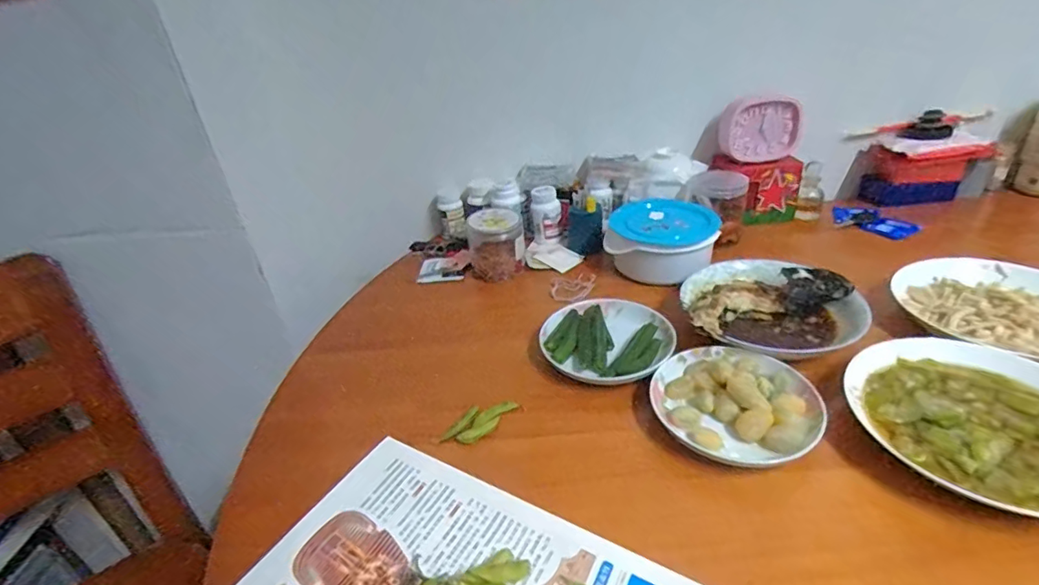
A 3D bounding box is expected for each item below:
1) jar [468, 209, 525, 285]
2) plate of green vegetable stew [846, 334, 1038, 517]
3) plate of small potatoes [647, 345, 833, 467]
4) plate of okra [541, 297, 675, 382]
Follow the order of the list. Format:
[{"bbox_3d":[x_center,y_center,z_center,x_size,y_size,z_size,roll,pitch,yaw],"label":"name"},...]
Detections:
[{"bbox_3d":[-0.040,-0.077,0.803,0.079,0.086,0.080,-4,31,3],"label":"jar"},{"bbox_3d":[0.410,0.111,0.450,0.199,0.028,0.184,-4,31,3],"label":"plate of green vegetable stew"},{"bbox_3d":[0.212,0.098,0.501,0.148,0.037,0.139,-4,31,3],"label":"plate of small potatoes"},{"bbox_3d":[0.110,0.053,0.622,0.152,0.030,0.153,-4,31,3],"label":"plate of okra"}]

